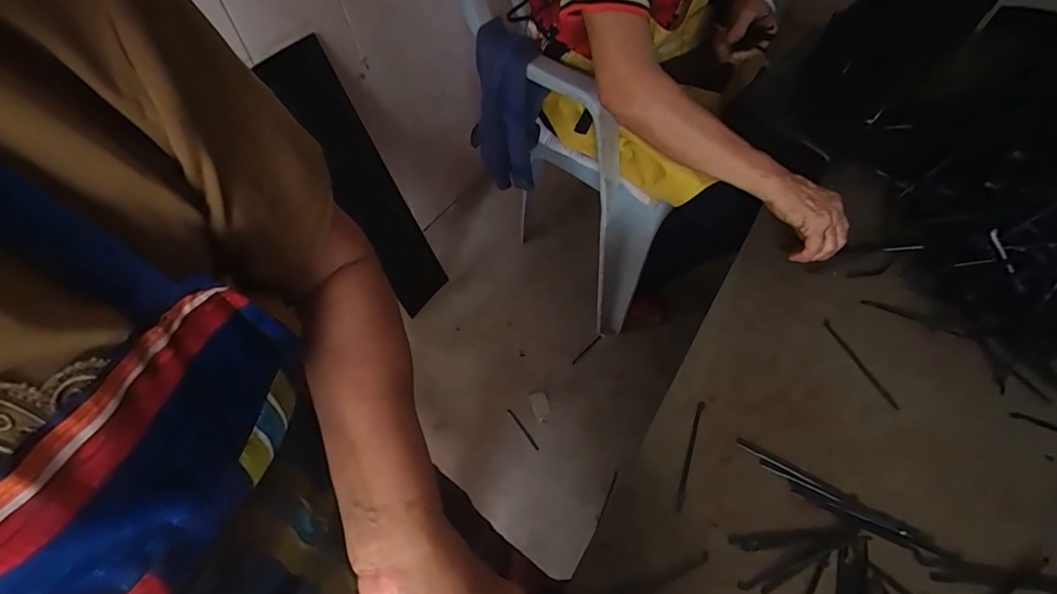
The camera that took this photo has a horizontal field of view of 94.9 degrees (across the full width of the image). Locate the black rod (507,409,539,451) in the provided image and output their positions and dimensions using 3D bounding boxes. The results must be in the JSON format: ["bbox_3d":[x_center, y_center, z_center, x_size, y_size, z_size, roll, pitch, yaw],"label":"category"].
[{"bbox_3d":[-0.012,0.281,1.030,0.010,0.011,0.111,-31,58,-18],"label":"black rod"}]

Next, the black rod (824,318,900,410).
[{"bbox_3d":[0.358,0.071,0.525,0.008,0.009,0.110,-19,55,-10],"label":"black rod"}]

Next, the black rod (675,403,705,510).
[{"bbox_3d":[0.161,0.155,0.481,0.007,0.004,0.114,17,57,15],"label":"black rod"}]

